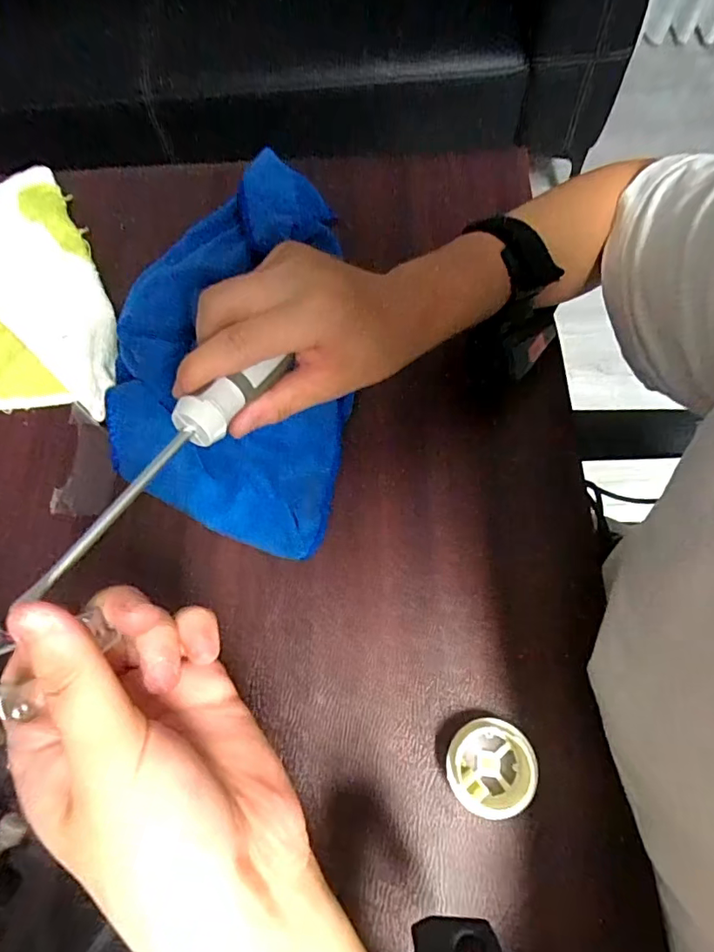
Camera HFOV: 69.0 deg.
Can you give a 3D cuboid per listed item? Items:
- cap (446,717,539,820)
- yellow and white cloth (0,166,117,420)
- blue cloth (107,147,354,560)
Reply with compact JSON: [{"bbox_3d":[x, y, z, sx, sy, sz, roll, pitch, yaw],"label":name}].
[{"bbox_3d":[0.073,0.161,0.290,0.046,0.022,0.046,-1,70,2],"label":"cap"},{"bbox_3d":[-0.282,-0.145,0.425,0.180,0.036,0.225,-8,70,-1],"label":"yellow and white cloth"},{"bbox_3d":[-0.087,-0.107,0.384,0.158,0.036,0.312,3,70,4],"label":"blue cloth"}]

